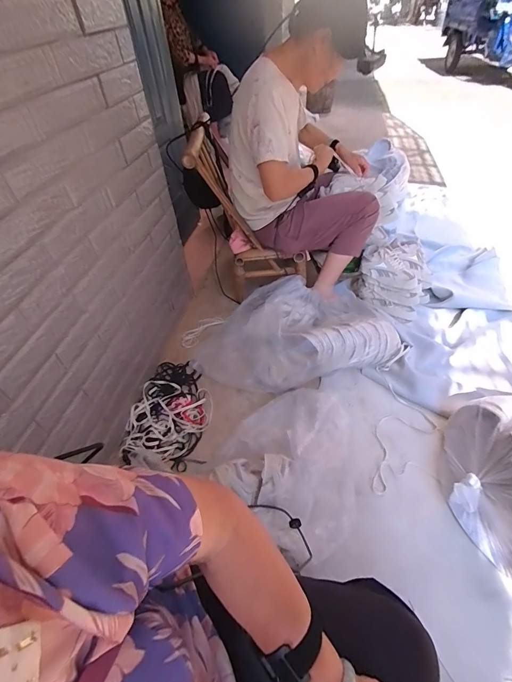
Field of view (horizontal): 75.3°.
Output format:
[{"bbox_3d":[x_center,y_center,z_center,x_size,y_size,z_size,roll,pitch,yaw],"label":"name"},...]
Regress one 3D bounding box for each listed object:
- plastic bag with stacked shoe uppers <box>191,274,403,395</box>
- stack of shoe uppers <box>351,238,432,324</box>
[{"bbox_3d":[0.122,-0.033,1.172,0.652,0.183,0.402,-16,48,-9],"label":"plastic bag with stacked shoe uppers"},{"bbox_3d":[0.559,-0.267,1.324,0.273,0.184,0.275,31,55,21],"label":"stack of shoe uppers"}]

